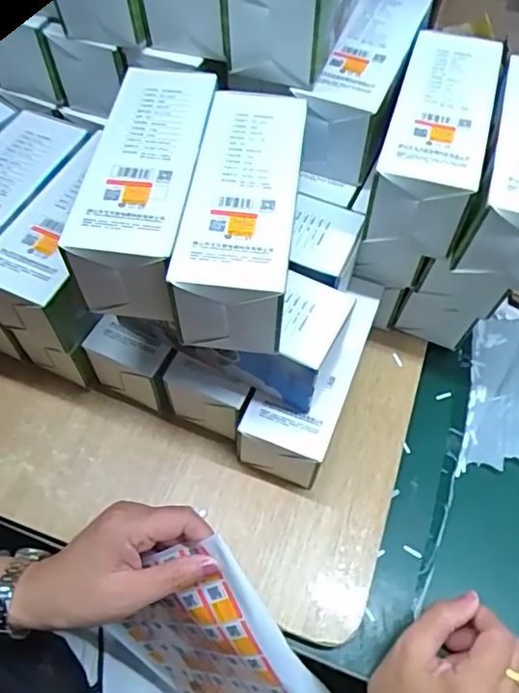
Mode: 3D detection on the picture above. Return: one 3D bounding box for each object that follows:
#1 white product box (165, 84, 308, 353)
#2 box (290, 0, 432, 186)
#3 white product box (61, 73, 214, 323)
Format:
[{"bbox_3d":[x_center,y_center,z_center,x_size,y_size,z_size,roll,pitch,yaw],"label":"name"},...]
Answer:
[{"bbox_3d":[-0.010,-0.090,0.381,0.066,0.063,0.172,7,57,2],"label":"white product box"},{"bbox_3d":[0.089,-0.224,0.464,0.062,0.071,0.173,17,58,9],"label":"box"},{"bbox_3d":[-0.076,-0.110,0.390,0.065,0.070,0.171,6,57,2],"label":"white product box"}]

